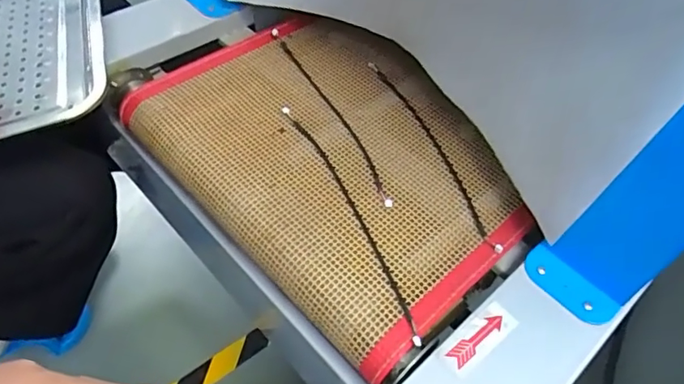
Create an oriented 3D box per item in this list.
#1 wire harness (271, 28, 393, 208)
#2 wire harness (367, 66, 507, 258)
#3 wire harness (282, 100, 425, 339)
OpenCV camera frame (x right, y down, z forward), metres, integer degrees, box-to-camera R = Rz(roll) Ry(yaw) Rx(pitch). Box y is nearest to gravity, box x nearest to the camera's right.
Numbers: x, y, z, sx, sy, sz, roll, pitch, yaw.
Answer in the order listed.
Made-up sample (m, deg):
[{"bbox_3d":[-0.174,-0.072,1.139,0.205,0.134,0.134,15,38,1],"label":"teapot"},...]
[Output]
[{"bbox_3d":[-0.012,-0.093,0.568,0.021,0.007,0.289,-22,59,-16],"label":"wire harness"},{"bbox_3d":[0.095,-0.048,0.543,0.024,0.013,0.274,-18,58,-14],"label":"wire harness"},{"bbox_3d":[0.006,0.013,0.482,0.021,0.011,0.286,-21,59,-15],"label":"wire harness"}]

